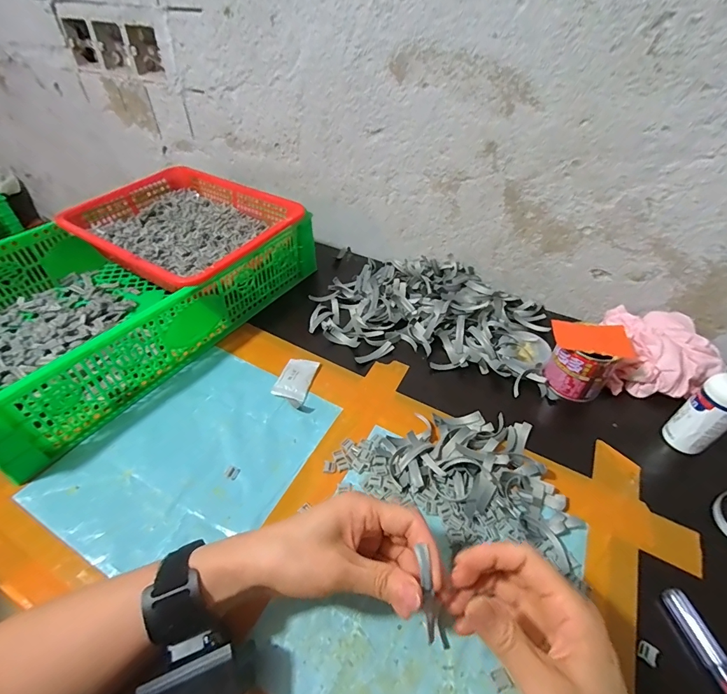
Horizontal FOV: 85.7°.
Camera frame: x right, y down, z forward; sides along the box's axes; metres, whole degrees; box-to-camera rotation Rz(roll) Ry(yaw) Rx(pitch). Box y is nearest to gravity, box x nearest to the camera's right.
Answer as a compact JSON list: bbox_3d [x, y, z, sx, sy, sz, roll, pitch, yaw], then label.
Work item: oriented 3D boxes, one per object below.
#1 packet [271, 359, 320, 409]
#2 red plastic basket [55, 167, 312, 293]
[{"bbox_3d":[-0.083,0.041,0.481,0.039,0.011,0.075,11,44,10],"label":"packet"},{"bbox_3d":[-0.261,-0.174,0.590,0.298,0.068,0.238,25,48,23],"label":"red plastic basket"}]

